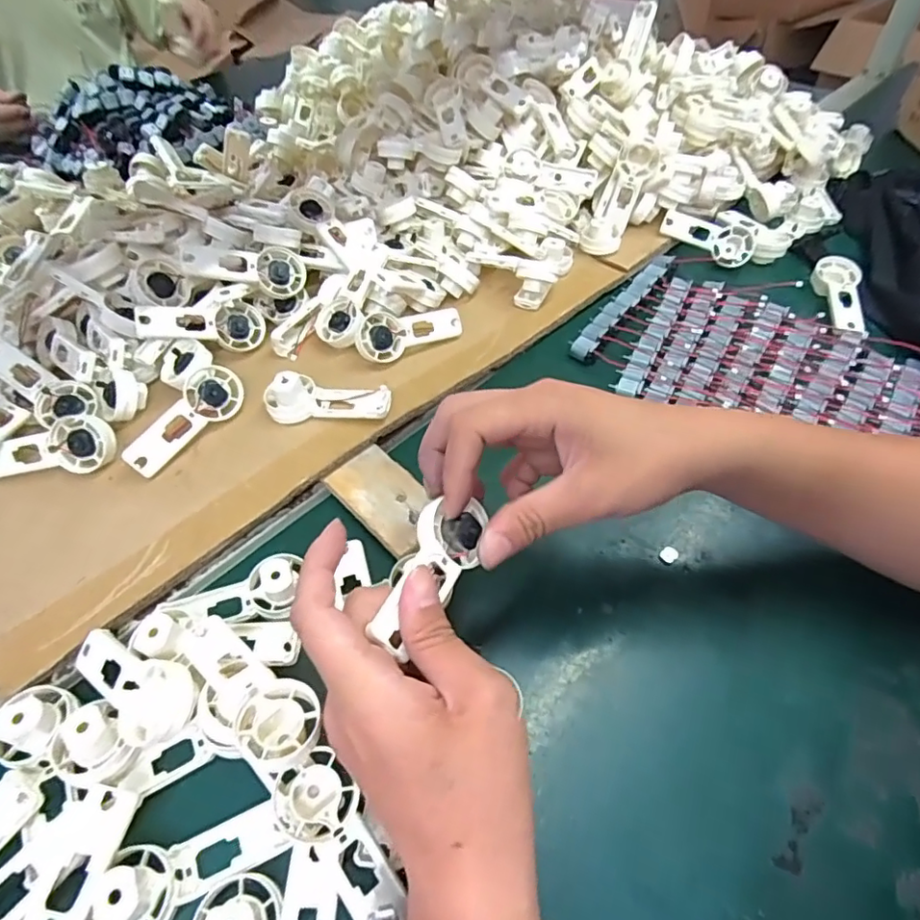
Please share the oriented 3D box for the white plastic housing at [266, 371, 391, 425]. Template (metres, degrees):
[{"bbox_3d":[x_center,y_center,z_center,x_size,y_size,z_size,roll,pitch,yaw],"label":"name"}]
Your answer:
[{"bbox_3d":[-0.098,-0.046,0.425,0.089,0.027,0.033,0,50,1],"label":"white plastic housing"}]

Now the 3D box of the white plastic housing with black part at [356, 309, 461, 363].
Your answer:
[{"bbox_3d":[-0.040,-0.105,0.476,0.092,0.012,0.038,-11,94,-25],"label":"white plastic housing with black part"}]

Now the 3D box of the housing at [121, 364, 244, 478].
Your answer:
[{"bbox_3d":[-0.201,-0.030,0.414,0.092,0.018,0.038,-46,109,-27],"label":"housing"}]

